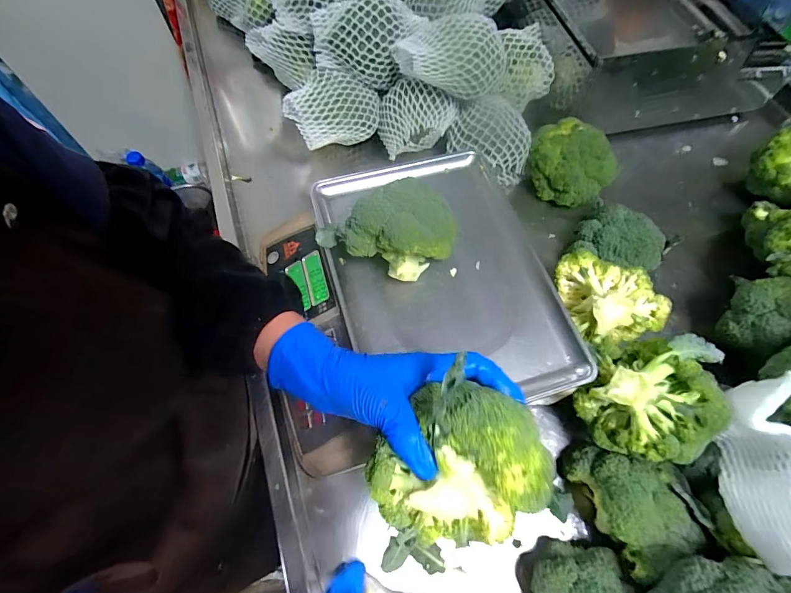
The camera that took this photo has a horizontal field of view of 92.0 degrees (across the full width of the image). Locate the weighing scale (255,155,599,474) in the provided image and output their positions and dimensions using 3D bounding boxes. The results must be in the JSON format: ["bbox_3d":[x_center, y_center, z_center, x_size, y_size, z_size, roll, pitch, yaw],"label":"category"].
[{"bbox_3d":[0.006,-0.002,0.478,0.336,0.093,0.338,-16,66,-8],"label":"weighing scale"}]

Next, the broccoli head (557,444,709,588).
[{"bbox_3d":[0.252,0.211,0.408,0.095,0.084,0.119,-20,67,-10],"label":"broccoli head"}]

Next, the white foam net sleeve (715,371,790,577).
[{"bbox_3d":[0.339,0.153,0.349,0.049,0.079,0.170,20,66,8],"label":"white foam net sleeve"}]

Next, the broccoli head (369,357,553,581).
[{"bbox_3d":[0.039,0.116,0.256,0.115,0.095,0.107,0,65,-1],"label":"broccoli head"}]

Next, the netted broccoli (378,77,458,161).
[{"bbox_3d":[0.030,-0.274,0.600,0.118,0.080,0.090,10,65,3],"label":"netted broccoli"}]

